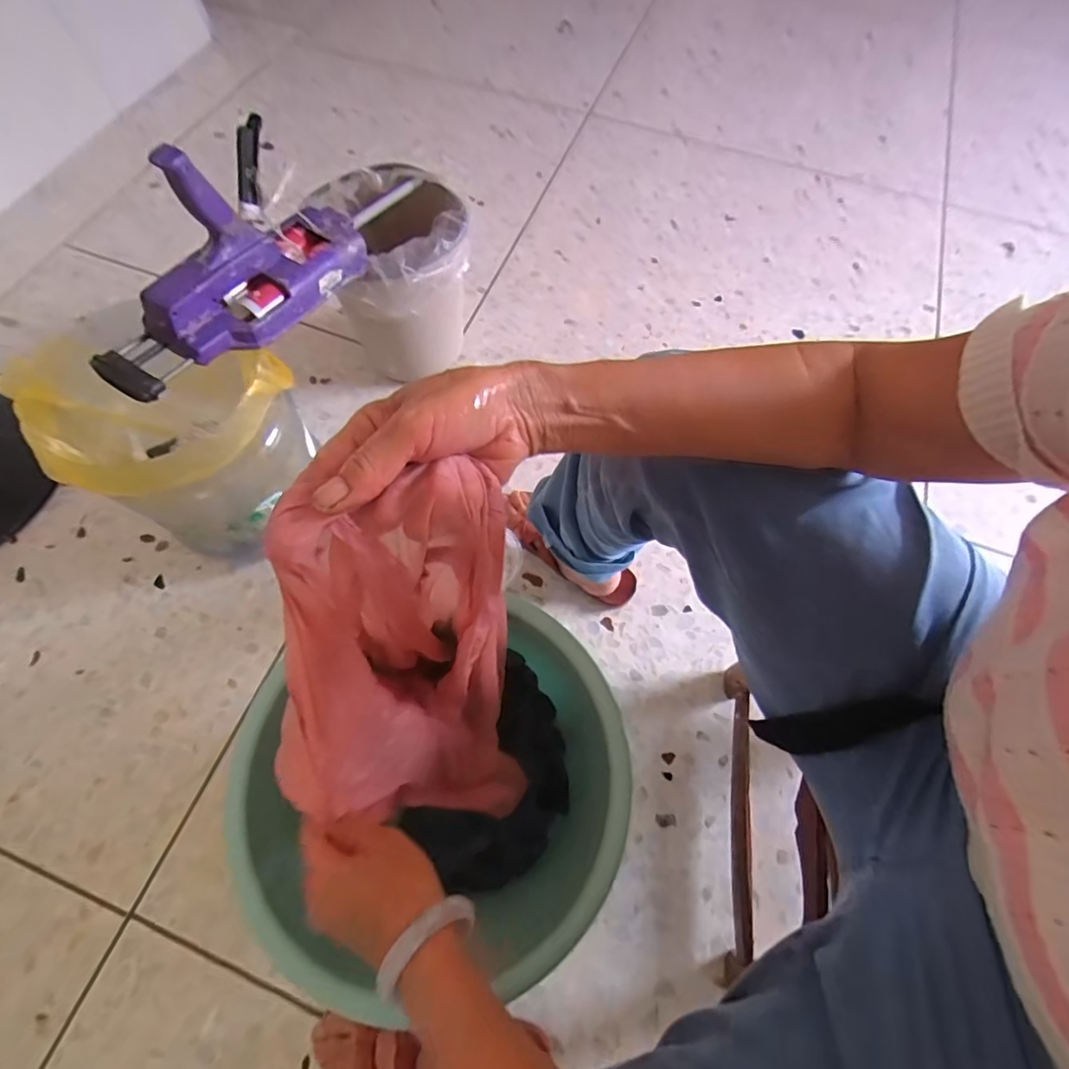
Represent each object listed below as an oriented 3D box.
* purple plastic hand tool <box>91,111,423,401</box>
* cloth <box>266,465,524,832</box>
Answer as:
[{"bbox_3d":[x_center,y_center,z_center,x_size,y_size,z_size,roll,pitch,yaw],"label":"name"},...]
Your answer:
[{"bbox_3d":[-0.330,-0.300,0.549,0.082,0.184,0.330,33,69,13],"label":"purple plastic hand tool"},{"bbox_3d":[-0.088,0.110,0.360,0.134,0.345,0.111,1,41,-1],"label":"cloth"}]

